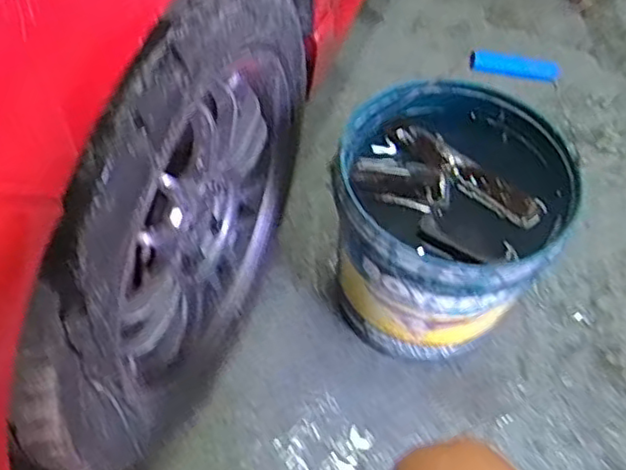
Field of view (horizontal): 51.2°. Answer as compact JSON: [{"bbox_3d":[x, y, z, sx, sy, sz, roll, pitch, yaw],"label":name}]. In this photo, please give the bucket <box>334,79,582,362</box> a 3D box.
[{"bbox_3d":[0.182,-0.011,0.917,0.280,0.316,0.306,1,54,-1],"label":"bucket"}]

